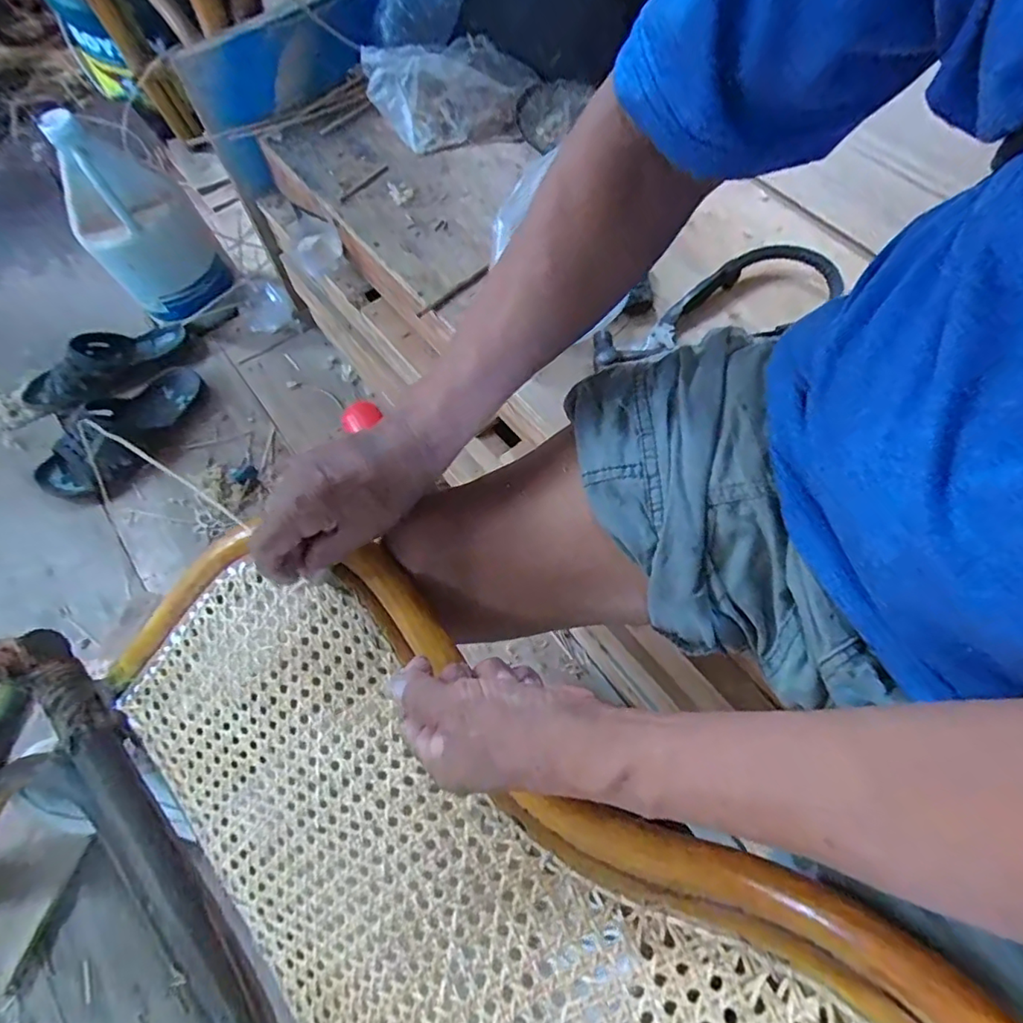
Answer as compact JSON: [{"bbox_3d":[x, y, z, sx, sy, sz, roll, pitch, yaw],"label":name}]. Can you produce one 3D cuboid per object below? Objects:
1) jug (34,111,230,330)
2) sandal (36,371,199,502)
[{"bbox_3d":[-0.501,-0.383,0.778,0.143,0.261,0.134,-40,72,-13],"label":"jug"},{"bbox_3d":[-0.535,-0.110,0.786,0.242,0.052,0.122,-37,71,-13],"label":"sandal"}]

